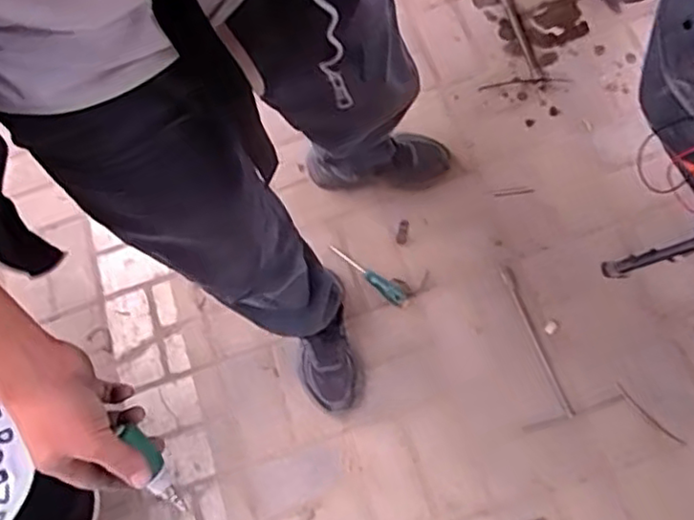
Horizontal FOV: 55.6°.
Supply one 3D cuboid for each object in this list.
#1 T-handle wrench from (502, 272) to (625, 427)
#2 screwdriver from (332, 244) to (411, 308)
[{"bbox_3d":[0.357,0.143,1.194,0.172,0.014,0.289,-18,71,2],"label":"T-handle wrench"},{"bbox_3d":[0.044,0.026,1.270,0.191,0.022,0.031,41,82,18],"label":"screwdriver"}]

